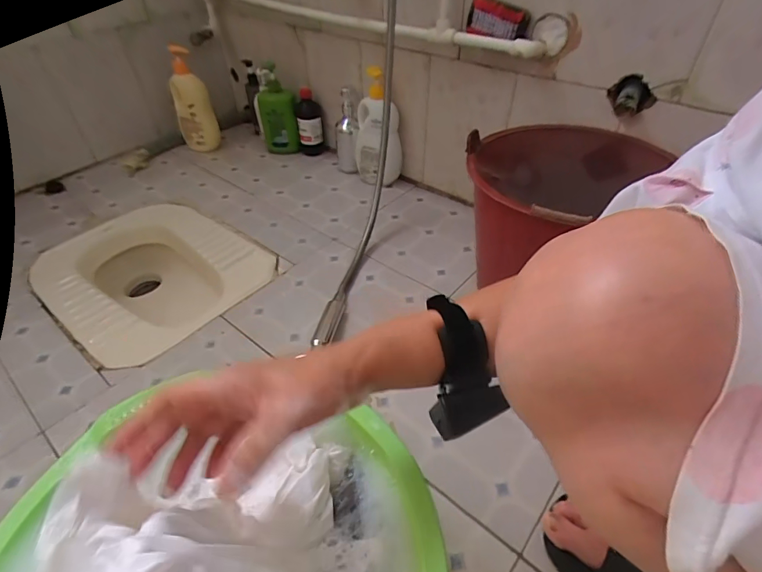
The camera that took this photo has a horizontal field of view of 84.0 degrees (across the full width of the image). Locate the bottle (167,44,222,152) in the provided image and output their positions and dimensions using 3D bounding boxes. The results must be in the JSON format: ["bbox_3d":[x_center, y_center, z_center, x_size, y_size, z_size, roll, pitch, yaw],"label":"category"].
[{"bbox_3d":[-0.526,-0.509,1.171,0.100,0.276,0.115,-20,45,-19],"label":"bottle"}]

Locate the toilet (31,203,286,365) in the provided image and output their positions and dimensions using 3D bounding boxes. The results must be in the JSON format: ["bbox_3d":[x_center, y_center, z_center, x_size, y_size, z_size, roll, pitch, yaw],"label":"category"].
[{"bbox_3d":[-0.480,0.033,0.953,0.463,0.219,0.369,28,50,29],"label":"toilet"}]

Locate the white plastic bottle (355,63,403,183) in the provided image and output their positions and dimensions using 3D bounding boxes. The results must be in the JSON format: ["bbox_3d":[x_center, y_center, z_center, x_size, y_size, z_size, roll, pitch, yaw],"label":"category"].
[{"bbox_3d":[-0.007,-0.375,1.035,0.115,0.273,0.083,-3,42,-1],"label":"white plastic bottle"}]

